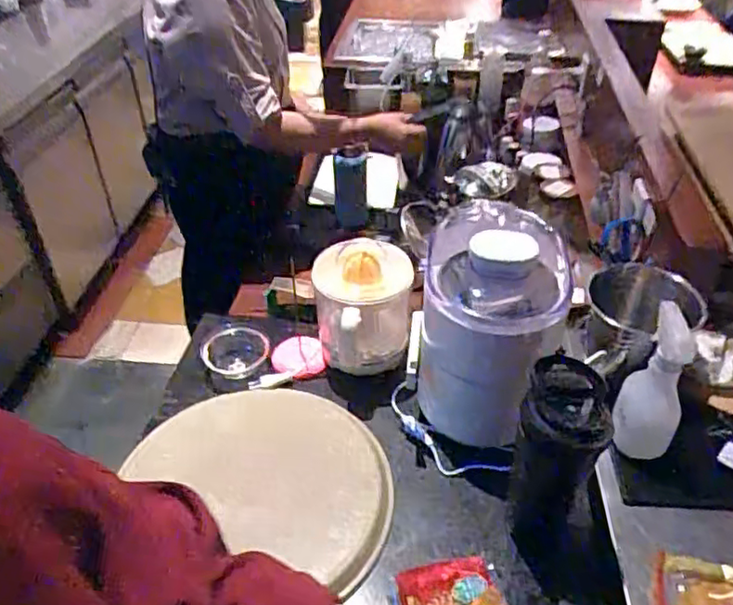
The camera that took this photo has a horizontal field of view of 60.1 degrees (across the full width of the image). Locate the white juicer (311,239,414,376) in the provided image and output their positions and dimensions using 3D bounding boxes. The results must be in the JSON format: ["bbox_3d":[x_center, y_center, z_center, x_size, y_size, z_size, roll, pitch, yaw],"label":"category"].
[{"bbox_3d":[-0.005,0.011,0.916,0.135,0.171,0.121,-5,40,-4],"label":"white juicer"}]

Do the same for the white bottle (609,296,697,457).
[{"bbox_3d":[0.355,0.110,0.779,0.071,0.199,0.079,24,46,27],"label":"white bottle"}]

